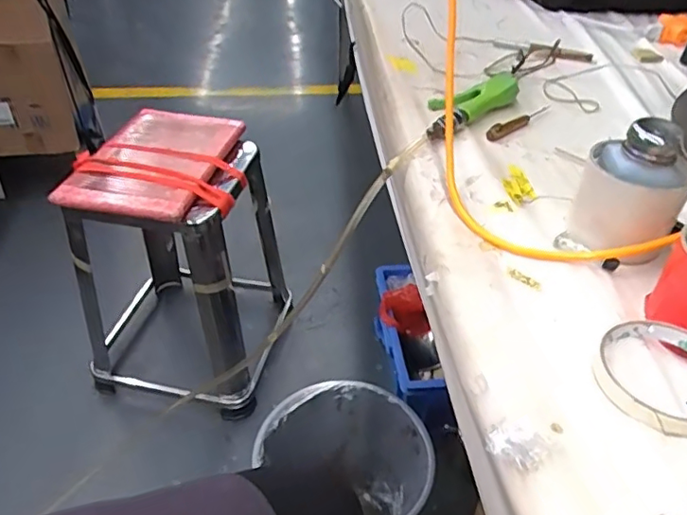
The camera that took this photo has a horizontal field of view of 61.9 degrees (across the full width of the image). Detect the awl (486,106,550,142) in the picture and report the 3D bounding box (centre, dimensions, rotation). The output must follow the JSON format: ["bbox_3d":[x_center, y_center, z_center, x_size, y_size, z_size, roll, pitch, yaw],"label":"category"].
[{"bbox_3d":[0.202,-0.156,0.652,0.017,0.015,0.118,31,48,33],"label":"awl"}]

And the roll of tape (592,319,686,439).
[{"bbox_3d":[0.200,0.072,0.355,0.081,0.013,0.086,0,38,0],"label":"roll of tape"}]

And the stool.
[{"bbox_3d":[-0.351,0.003,1.232,0.408,0.532,0.387,10,40,11],"label":"stool"}]

